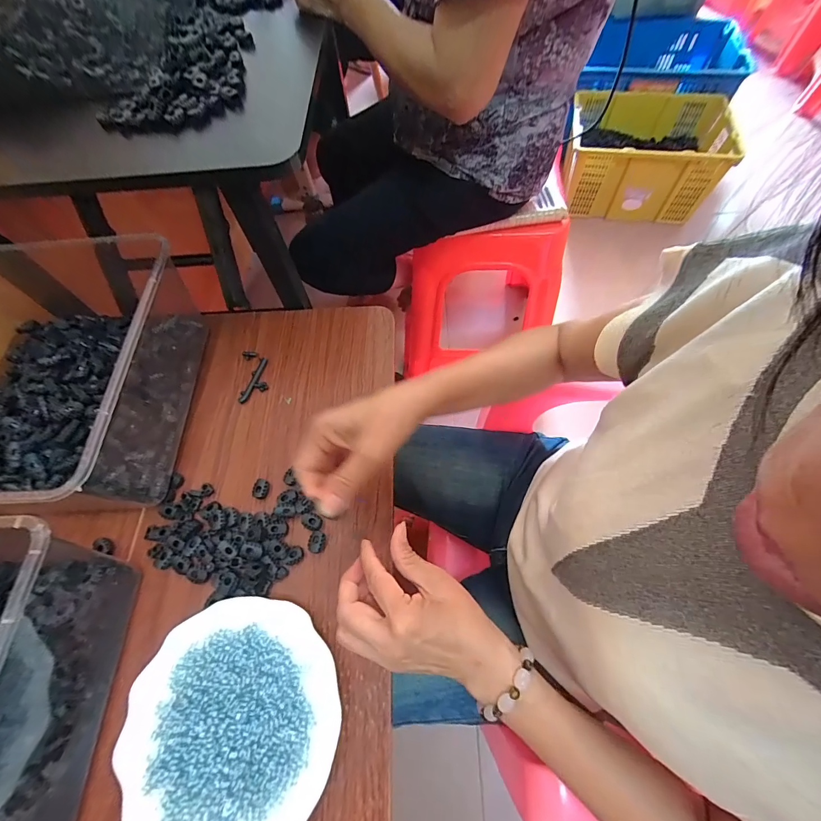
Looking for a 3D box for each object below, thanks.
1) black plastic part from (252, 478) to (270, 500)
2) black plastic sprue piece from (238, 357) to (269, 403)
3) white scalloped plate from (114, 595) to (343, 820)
[{"bbox_3d":[-0.172,0.089,0.436,0.016,0.008,0.023,13,65,10],"label":"black plastic part"},{"bbox_3d":[-0.202,-0.040,0.505,0.030,0.004,0.069,14,65,10],"label":"black plastic sprue piece"},{"bbox_3d":[-0.154,0.271,0.337,0.180,0.030,0.181,-1,63,3],"label":"white scalloped plate"}]

